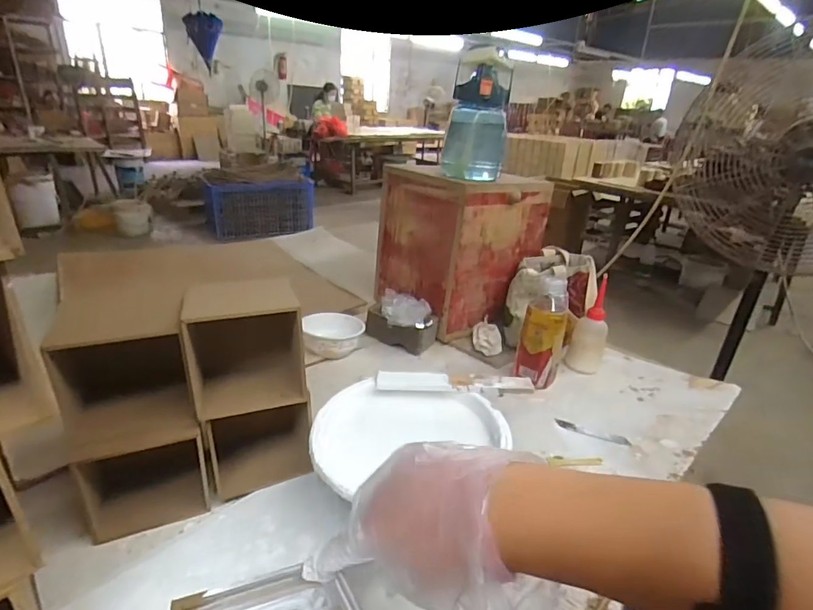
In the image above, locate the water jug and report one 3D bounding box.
[{"bbox_3d":[0.126,-0.329,0.797,0.109,0.207,0.091,5,24,4],"label":"water jug"}]

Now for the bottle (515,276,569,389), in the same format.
[{"bbox_3d":[0.229,0.050,0.772,0.070,0.180,0.059,10,25,15],"label":"bottle"}]

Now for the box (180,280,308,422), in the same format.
[{"bbox_3d":[-0.176,0.044,0.504,0.112,0.113,0.101,-6,26,-20],"label":"box"}]

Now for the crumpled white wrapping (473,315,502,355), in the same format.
[{"bbox_3d":[0.157,0.065,0.892,0.059,0.043,0.076,8,25,10],"label":"crumpled white wrapping"}]

